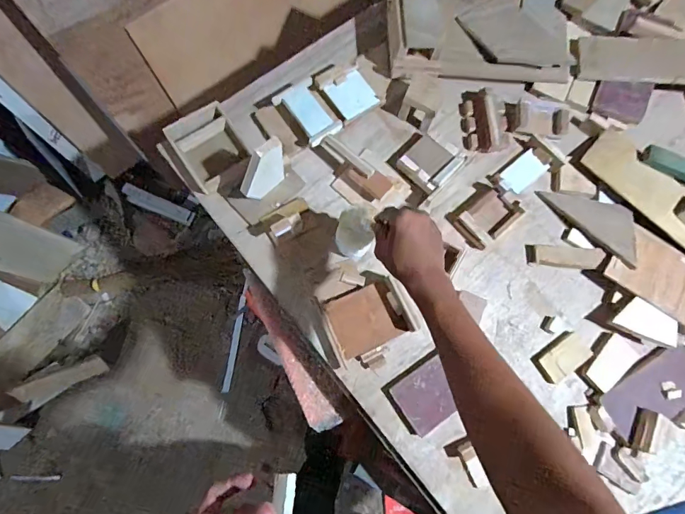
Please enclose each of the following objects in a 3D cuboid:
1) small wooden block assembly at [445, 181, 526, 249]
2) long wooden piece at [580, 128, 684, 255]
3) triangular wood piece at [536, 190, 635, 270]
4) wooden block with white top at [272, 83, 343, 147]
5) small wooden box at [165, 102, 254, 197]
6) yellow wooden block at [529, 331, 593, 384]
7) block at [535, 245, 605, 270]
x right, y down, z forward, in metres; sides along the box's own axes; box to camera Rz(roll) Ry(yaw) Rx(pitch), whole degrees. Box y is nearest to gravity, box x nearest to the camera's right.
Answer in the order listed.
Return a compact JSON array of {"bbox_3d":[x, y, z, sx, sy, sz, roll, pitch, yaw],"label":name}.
[{"bbox_3d":[0.259,-0.080,0.729,0.113,0.032,0.096,-39,80,-12],"label":"small wooden block assembly"},{"bbox_3d":[0.626,-0.098,0.755,0.141,0.034,0.360,-41,81,-12],"label":"long wooden piece"},{"bbox_3d":[0.479,-0.075,0.748,0.085,0.025,0.196,-41,81,-12],"label":"triangular wood piece"},{"bbox_3d":[-0.061,-0.265,0.732,0.074,0.023,0.115,-37,80,-11],"label":"wooden block with white top"},{"bbox_3d":[-0.242,-0.199,0.734,0.112,0.046,0.146,-33,81,-9],"label":"small wooden box"},{"bbox_3d":[0.384,0.172,0.689,0.100,0.017,0.058,-31,79,-10],"label":"yellow wooden block"},{"bbox_3d":[0.418,0.000,0.735,0.119,0.019,0.037,7,75,-1],"label":"block"}]

